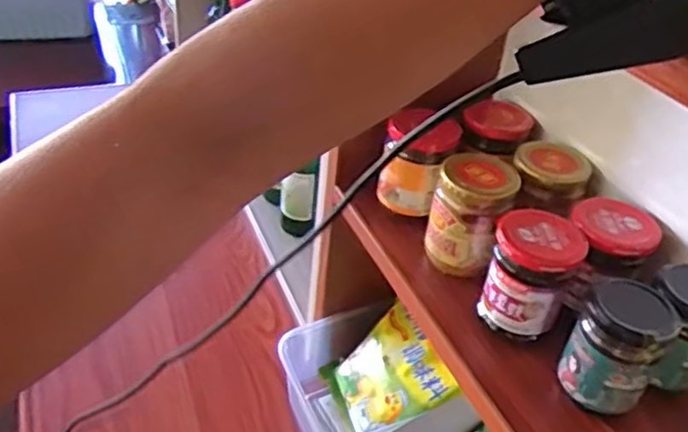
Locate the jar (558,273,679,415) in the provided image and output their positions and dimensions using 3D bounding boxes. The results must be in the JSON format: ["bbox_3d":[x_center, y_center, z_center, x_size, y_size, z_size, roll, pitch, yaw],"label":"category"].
[{"bbox_3d":[0.188,0.092,0.461,0.054,0.096,0.057,4,37,-3],"label":"jar"}]

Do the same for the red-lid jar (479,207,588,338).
[{"bbox_3d":[0.143,0.046,0.511,0.060,0.087,0.062,4,37,-3],"label":"red-lid jar"}]

